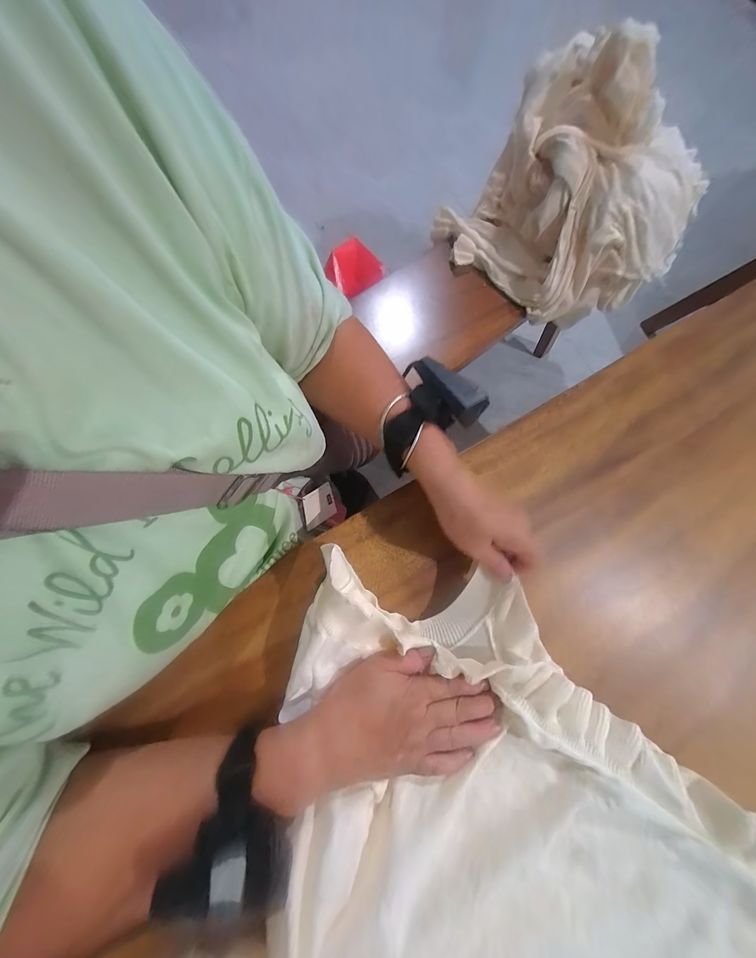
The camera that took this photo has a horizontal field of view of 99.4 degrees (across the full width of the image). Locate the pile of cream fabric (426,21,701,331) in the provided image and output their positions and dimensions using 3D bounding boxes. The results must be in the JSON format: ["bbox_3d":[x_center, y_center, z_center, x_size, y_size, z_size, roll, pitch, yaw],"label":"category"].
[{"bbox_3d":[0.403,-0.586,0.667,0.448,0.307,0.327,42,77,6],"label":"pile of cream fabric"}]

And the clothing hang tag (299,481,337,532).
[{"bbox_3d":[-0.067,0.031,0.368,0.005,0.053,0.043,4,117,29],"label":"clothing hang tag"}]

